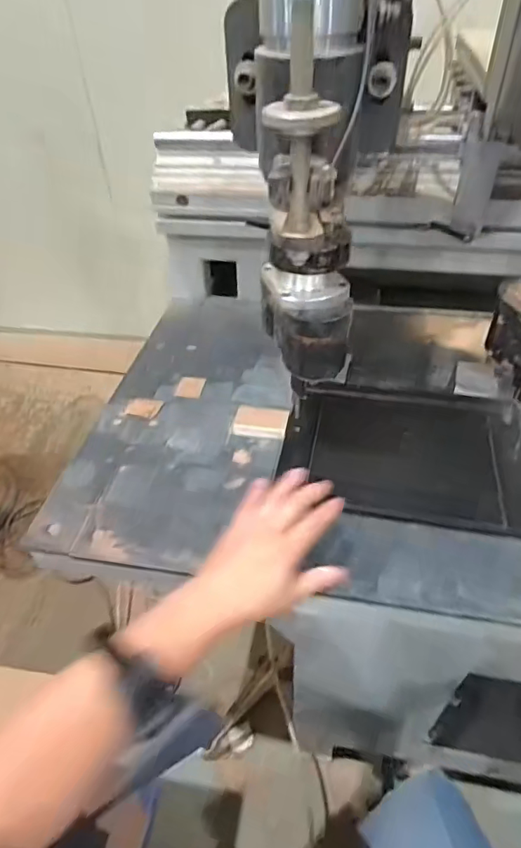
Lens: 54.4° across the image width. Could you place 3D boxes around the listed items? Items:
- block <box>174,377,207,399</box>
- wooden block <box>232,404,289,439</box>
[{"bbox_3d":[-0.102,-0.054,0.738,0.036,0.008,0.046,5,45,9],"label":"block"},{"bbox_3d":[0.001,-0.004,0.667,0.068,0.020,0.041,4,45,8],"label":"wooden block"}]

